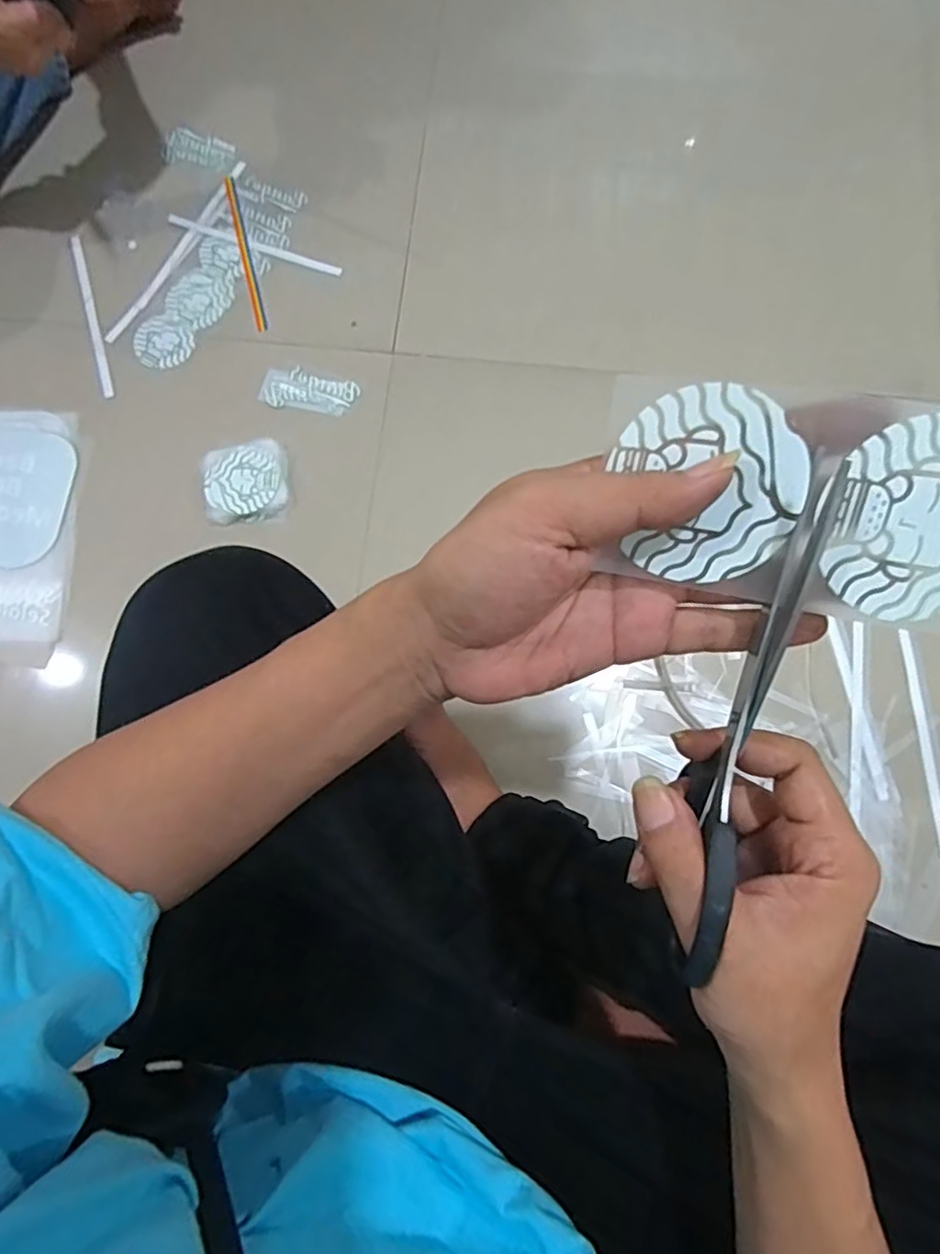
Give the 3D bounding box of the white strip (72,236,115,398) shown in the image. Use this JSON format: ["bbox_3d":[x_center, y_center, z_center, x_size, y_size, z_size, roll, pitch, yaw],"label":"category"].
[{"bbox_3d":[-0.430,-0.355,0.717,0.015,0.005,0.218,-19,78,-2],"label":"white strip"}]

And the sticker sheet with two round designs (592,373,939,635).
[{"bbox_3d":[0.116,-0.042,0.219,0.138,0.010,0.071,11,109,8],"label":"sticker sheet with two round designs"}]

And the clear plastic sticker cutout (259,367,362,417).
[{"bbox_3d":[-0.175,-0.256,0.692,0.101,0.004,0.049,14,77,2],"label":"clear plastic sticker cutout"}]

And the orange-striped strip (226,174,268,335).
[{"bbox_3d":[-0.259,-0.434,0.733,0.015,0.004,0.212,-14,78,-1],"label":"orange-striped strip"}]

